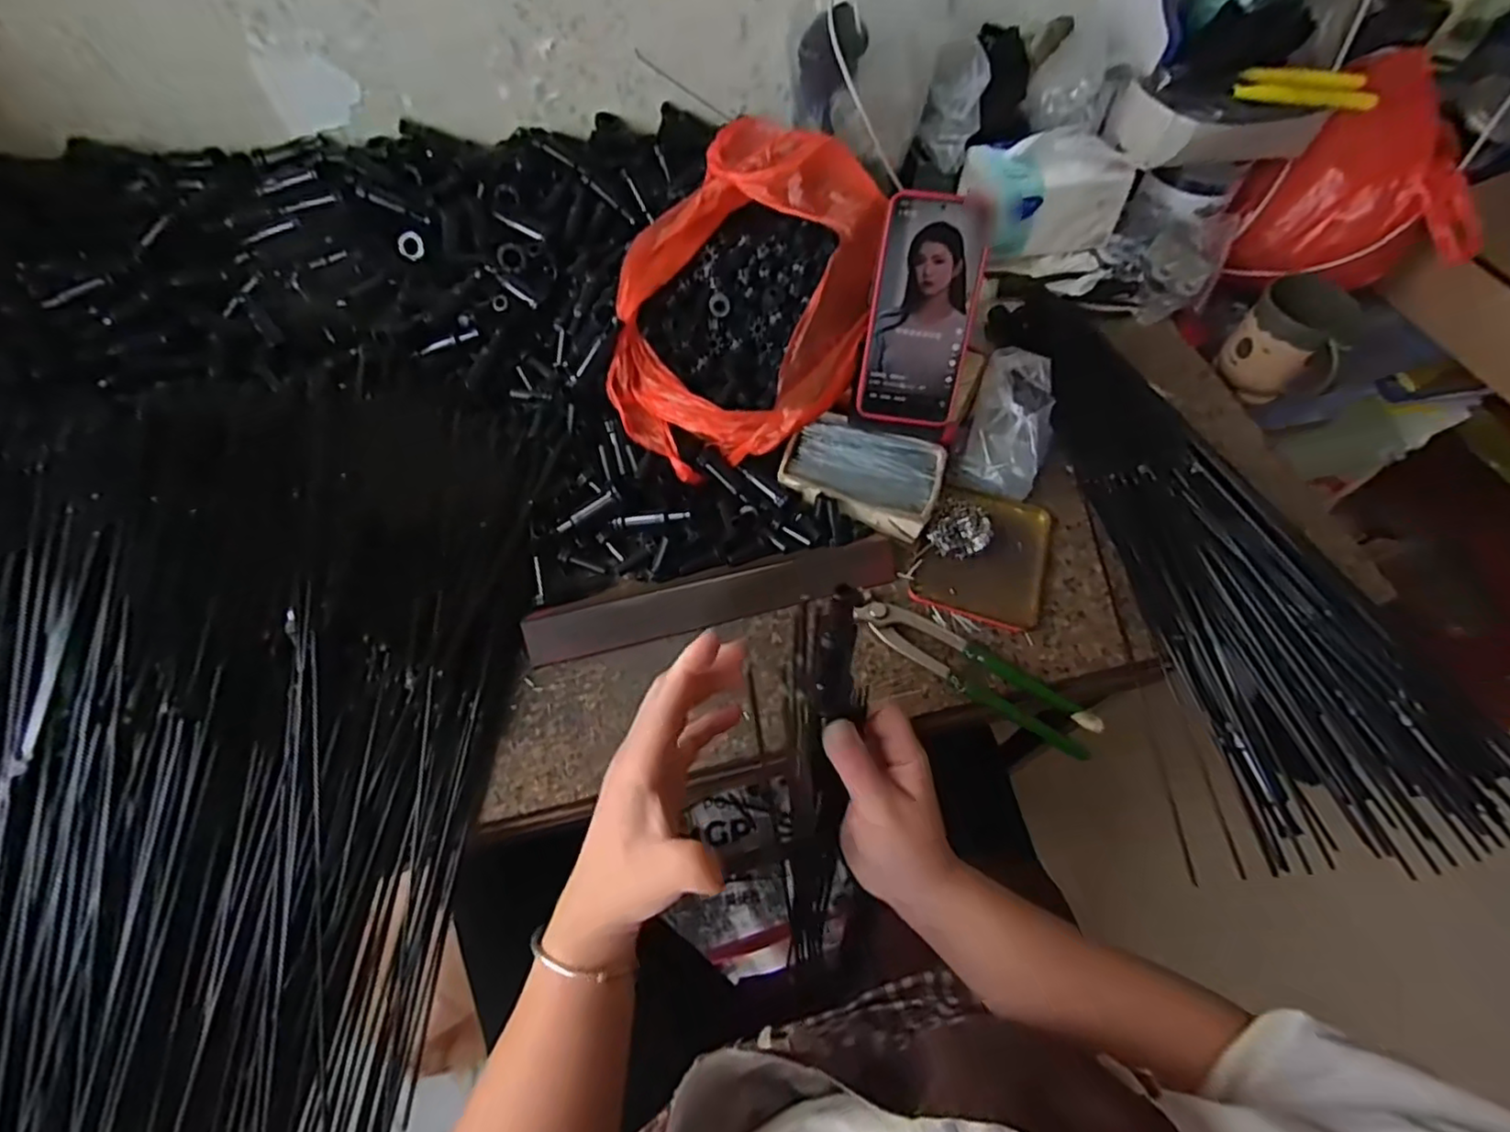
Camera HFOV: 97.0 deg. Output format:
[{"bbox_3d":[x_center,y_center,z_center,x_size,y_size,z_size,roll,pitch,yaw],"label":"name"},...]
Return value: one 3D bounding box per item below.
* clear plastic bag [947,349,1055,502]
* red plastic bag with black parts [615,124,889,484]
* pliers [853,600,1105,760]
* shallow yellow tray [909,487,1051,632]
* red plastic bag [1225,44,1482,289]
[{"bbox_3d":[0.225,-0.126,0.578,0.073,0.050,0.120,21,62,12],"label":"clear plastic bag"},{"bbox_3d":[-0.014,-0.227,0.561,0.228,0.146,0.257,-10,60,-5],"label":"red plastic bag with black parts"},{"bbox_3d":[0.164,0.077,0.497,0.187,0.020,0.039,30,65,17],"label":"pliers"},{"bbox_3d":[0.190,-0.012,0.553,0.100,0.022,0.124,20,68,-2],"label":"shallow yellow tray"},{"bbox_3d":[0.642,-0.381,0.703,0.145,0.182,0.202,-29,64,-15],"label":"red plastic bag"}]

